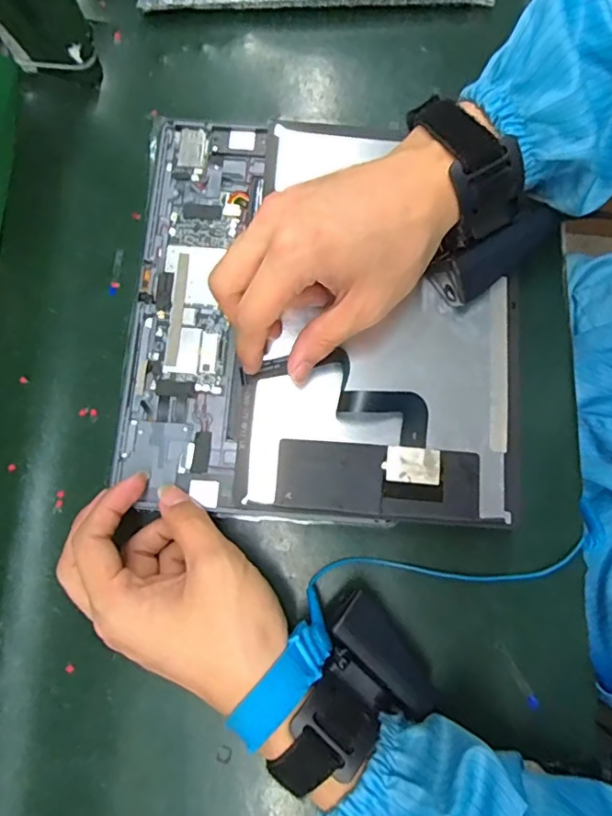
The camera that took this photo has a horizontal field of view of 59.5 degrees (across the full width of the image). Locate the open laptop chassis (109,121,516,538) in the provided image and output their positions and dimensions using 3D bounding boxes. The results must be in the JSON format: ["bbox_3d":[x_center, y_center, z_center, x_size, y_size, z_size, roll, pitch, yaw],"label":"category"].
[{"bbox_3d":[0.009,-0.063,0.326,0.232,0.025,0.254,4,79,1],"label":"open laptop chassis"}]

